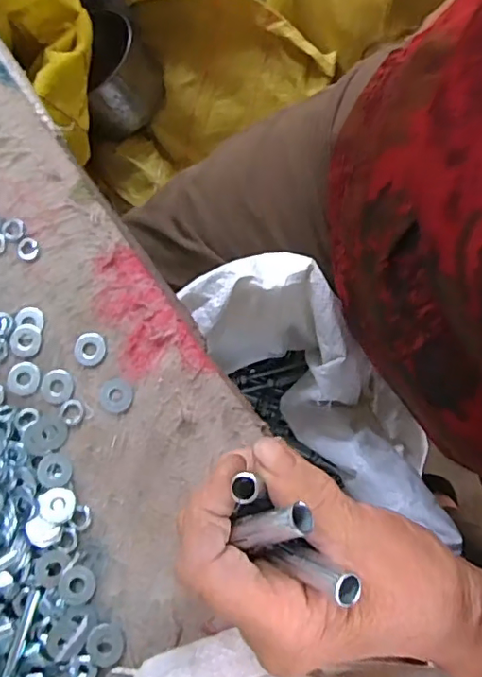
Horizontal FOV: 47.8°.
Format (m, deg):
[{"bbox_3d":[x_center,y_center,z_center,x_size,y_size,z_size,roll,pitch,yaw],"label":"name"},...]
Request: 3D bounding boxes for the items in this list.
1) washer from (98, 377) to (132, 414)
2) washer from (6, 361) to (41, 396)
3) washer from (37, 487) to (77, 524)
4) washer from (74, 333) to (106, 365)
[{"bbox_3d":[-0.070,0.032,0.304,0.018,0.004,0.019,9,77,4],"label":"washer"},{"bbox_3d":[-0.124,0.022,0.307,0.019,0.004,0.019,6,77,3],"label":"washer"},{"bbox_3d":[-0.099,0.089,0.292,0.020,0.004,0.017,7,77,3],"label":"washer"},{"bbox_3d":[-0.086,0.006,0.309,0.018,0.004,0.019,9,77,4],"label":"washer"}]

